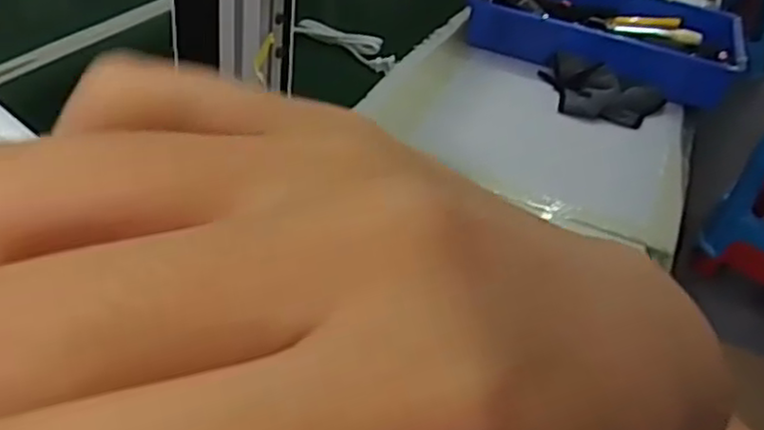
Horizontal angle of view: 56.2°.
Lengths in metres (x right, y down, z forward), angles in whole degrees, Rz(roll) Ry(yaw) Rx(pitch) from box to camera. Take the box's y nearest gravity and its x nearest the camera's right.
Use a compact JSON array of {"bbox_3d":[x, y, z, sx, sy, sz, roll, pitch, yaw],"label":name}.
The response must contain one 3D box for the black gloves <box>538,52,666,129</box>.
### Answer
[{"bbox_3d":[0.322,-0.184,1.066,0.188,0.053,0.108,18,36,16],"label":"black gloves"}]

